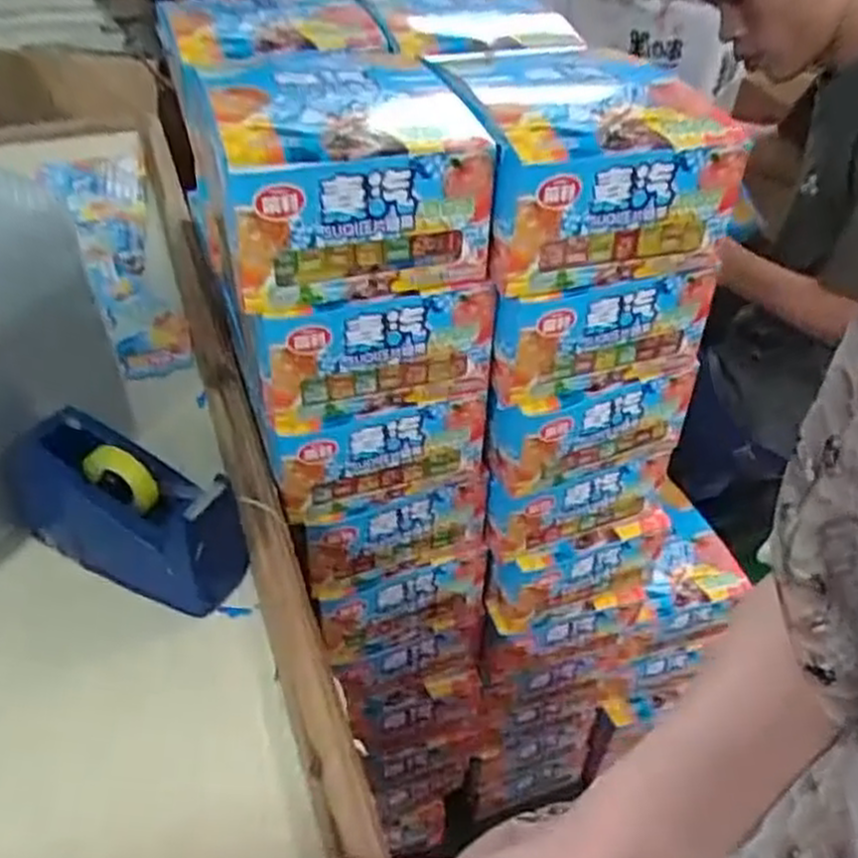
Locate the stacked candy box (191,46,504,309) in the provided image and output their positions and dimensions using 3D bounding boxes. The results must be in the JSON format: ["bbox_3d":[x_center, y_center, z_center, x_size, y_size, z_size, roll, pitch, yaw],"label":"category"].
[{"bbox_3d":[-0.059,-0.169,0.509,0.165,0.095,0.172,-7,42,-13],"label":"stacked candy box"}]

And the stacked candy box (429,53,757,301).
[{"bbox_3d":[0.096,-0.183,0.531,0.147,0.091,0.180,-7,42,-12],"label":"stacked candy box"}]

